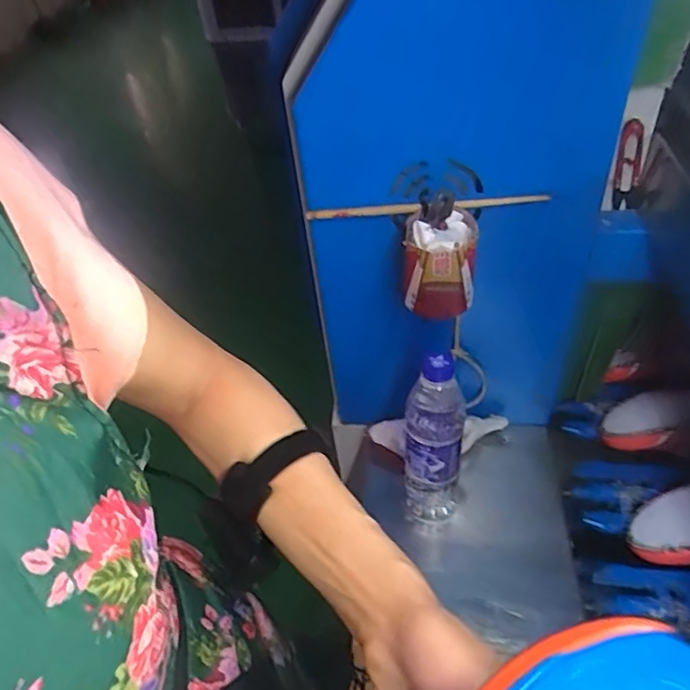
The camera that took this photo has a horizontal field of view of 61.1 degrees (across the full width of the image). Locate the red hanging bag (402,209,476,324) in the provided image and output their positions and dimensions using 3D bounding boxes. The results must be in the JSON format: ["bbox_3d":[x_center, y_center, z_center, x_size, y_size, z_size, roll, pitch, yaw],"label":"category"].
[{"bbox_3d":[0.090,-0.079,0.556,0.064,0.087,0.064,1,47,9],"label":"red hanging bag"}]

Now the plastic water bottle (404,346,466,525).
[{"bbox_3d":[0.099,0.112,0.629,0.070,0.226,0.059,-3,46,5],"label":"plastic water bottle"}]

